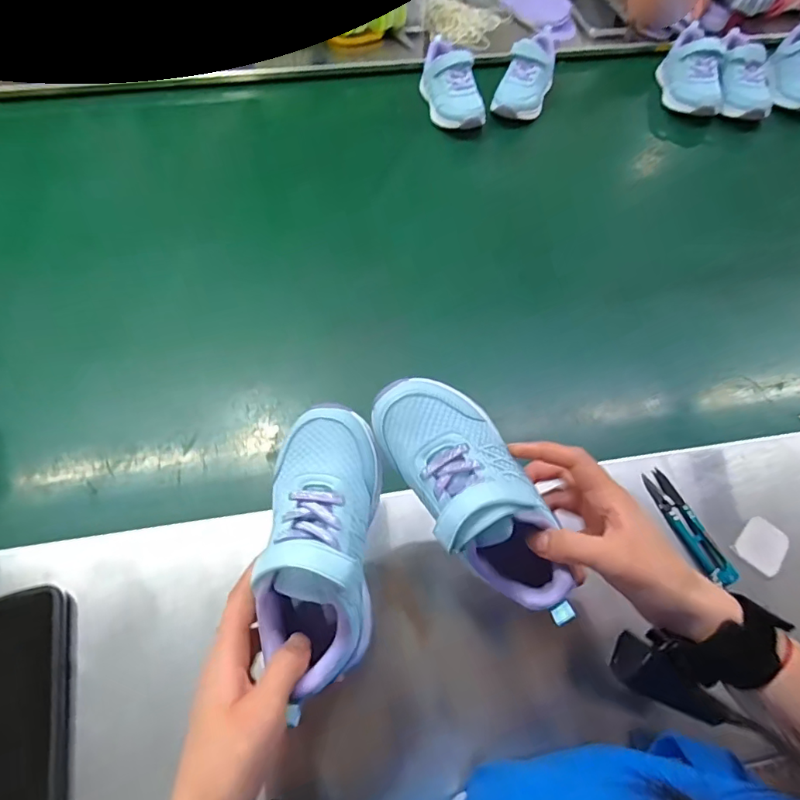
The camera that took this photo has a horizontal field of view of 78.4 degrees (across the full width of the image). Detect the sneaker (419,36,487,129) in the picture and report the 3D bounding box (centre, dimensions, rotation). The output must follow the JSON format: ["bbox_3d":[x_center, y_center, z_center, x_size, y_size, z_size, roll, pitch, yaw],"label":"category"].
[{"bbox_3d":[0.082,-0.515,0.801,0.072,0.084,0.174,-12,58,-7],"label":"sneaker"}]

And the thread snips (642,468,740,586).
[{"bbox_3d":[0.258,0.111,0.439,0.024,0.013,0.106,-19,59,-12],"label":"thread snips"}]

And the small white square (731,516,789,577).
[{"bbox_3d":[0.321,0.129,0.433,0.046,0.004,0.038,-42,73,-17],"label":"small white square"}]

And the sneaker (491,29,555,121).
[{"bbox_3d":[0.214,-0.536,0.812,0.071,0.067,0.190,22,75,13],"label":"sneaker"}]

